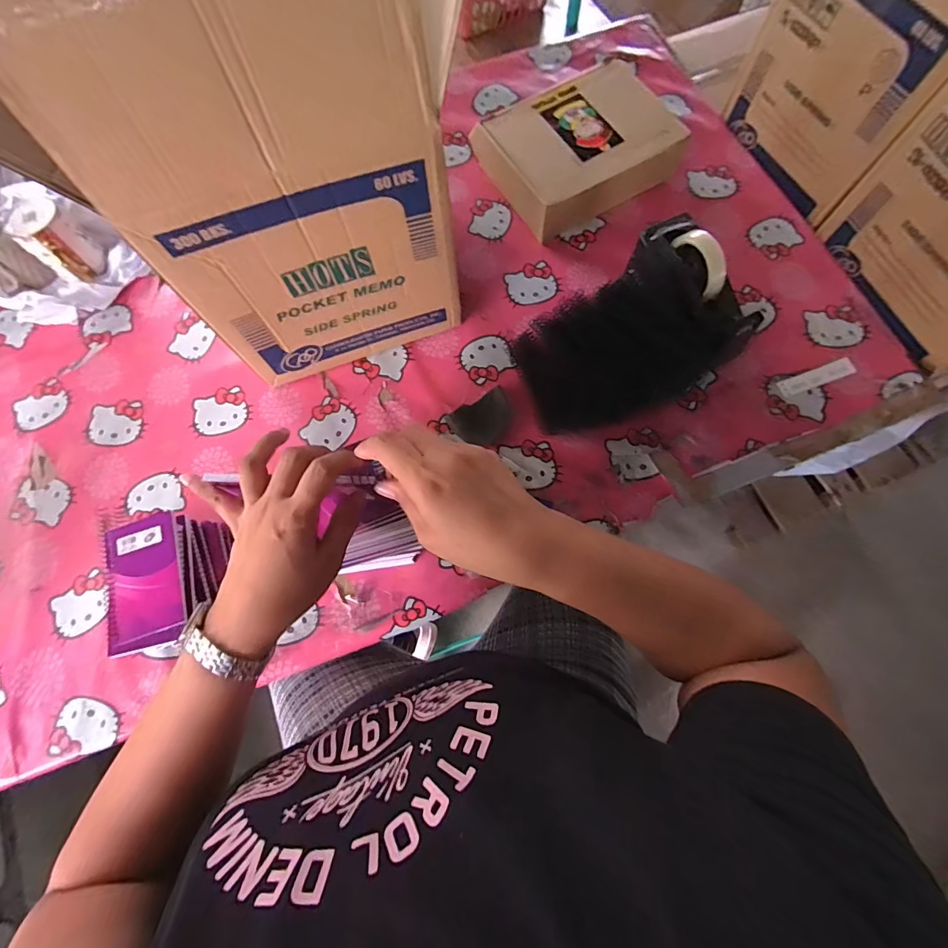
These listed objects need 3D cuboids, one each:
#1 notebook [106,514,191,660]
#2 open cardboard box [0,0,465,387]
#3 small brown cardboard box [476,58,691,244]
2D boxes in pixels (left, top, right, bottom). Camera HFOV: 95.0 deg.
[{"bbox_3d":[-0.375,0.123,0.494,0.084,0.008,0.143,-15,74,-3],"label":"notebook"},{"bbox_3d":[-0.202,-0.366,0.498,0.356,0.419,0.283,-20,74,-4],"label":"open cardboard box"},{"bbox_3d":[0.163,-0.528,0.714,0.279,0.080,0.223,-27,75,-6],"label":"small brown cardboard box"}]

